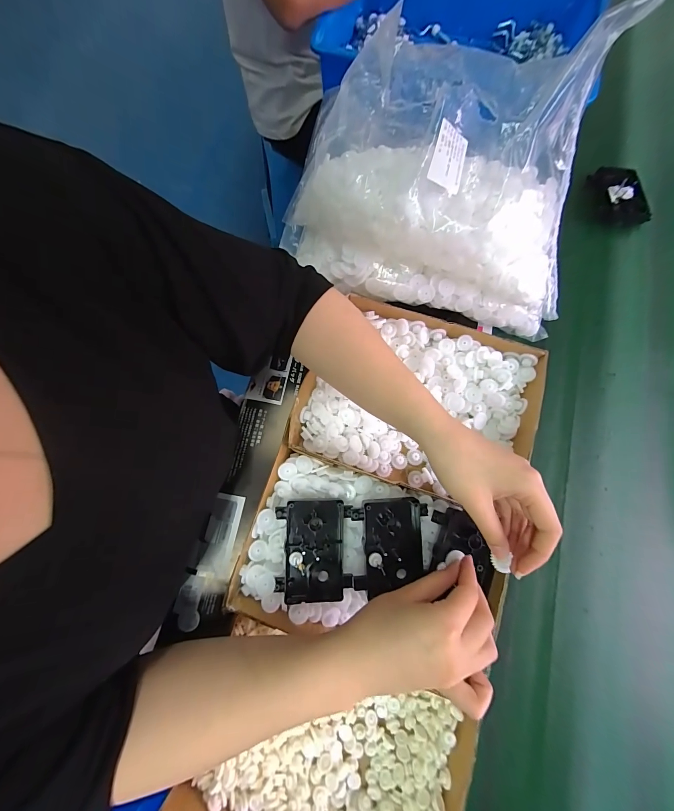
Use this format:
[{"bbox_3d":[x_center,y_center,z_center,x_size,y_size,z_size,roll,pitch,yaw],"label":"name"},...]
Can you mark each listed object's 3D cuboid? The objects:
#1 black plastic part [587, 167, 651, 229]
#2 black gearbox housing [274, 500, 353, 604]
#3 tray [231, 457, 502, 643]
[{"bbox_3d":[0.441,-0.329,0.496,0.043,0.038,0.105,-18,77,-5],"label":"black plastic part"},{"bbox_3d":[-0.024,0.152,0.333,0.077,0.015,0.099,-1,76,-1],"label":"black gearbox housing"},{"bbox_3d":[0.034,0.166,0.338,0.253,0.048,0.165,18,76,4],"label":"tray"}]

